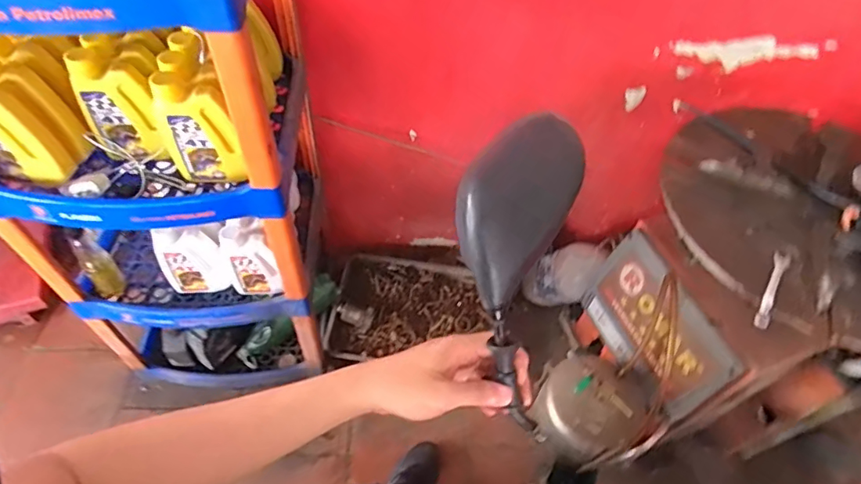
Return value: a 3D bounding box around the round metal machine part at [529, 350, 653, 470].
[{"bbox_3d":[0.334,0.356,1.088,0.206,0.173,0.206,-33,61,-26],"label":"round metal machine part"}]

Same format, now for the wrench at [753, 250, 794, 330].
[{"bbox_3d":[0.526,0.073,0.786,0.024,0.015,0.160,31,56,18],"label":"wrench"}]

